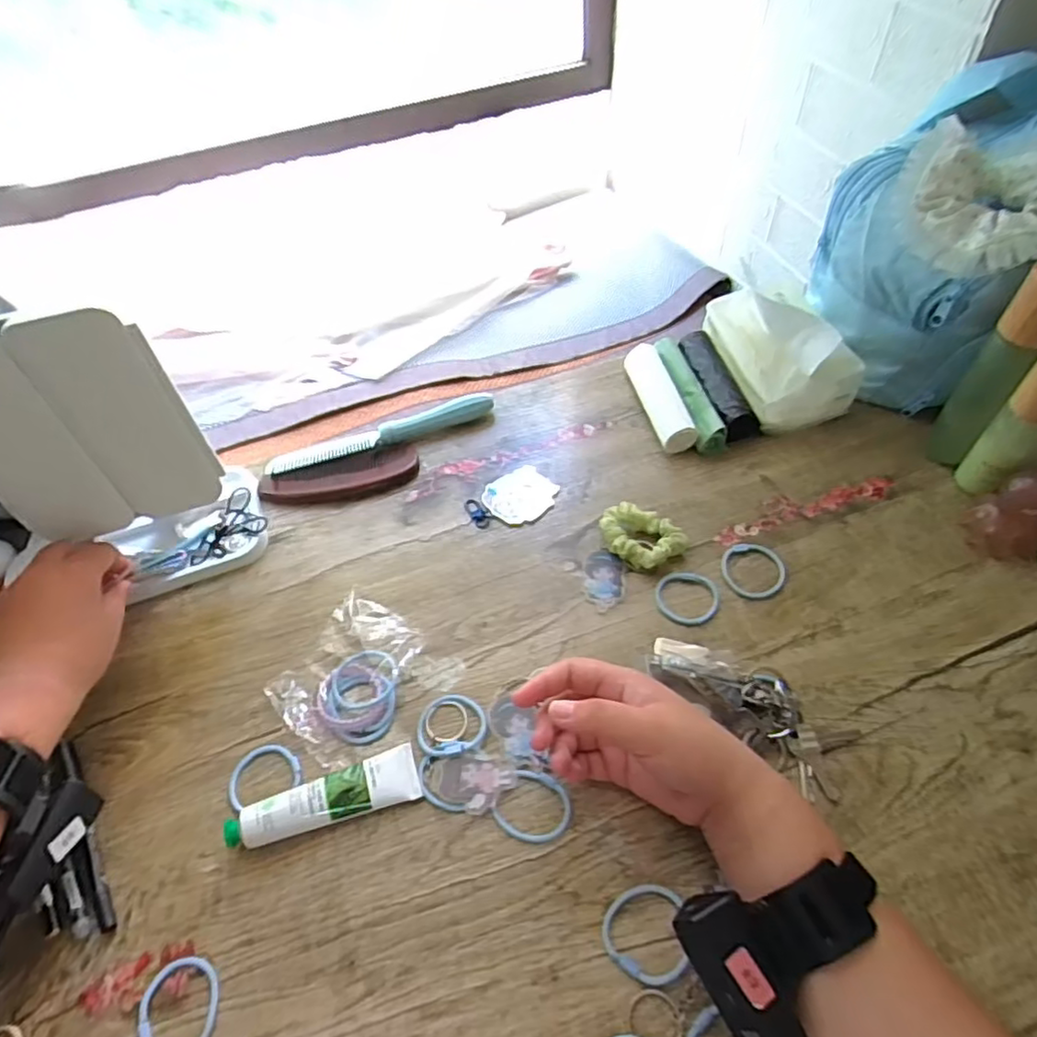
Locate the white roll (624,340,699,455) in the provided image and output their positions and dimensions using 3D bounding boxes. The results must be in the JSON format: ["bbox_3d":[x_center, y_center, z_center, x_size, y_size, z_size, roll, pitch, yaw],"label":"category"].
[{"bbox_3d":[0.133,-0.117,0.617,0.032,0.029,0.128,-12,52,-6],"label":"white roll"}]

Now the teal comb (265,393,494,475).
[{"bbox_3d":[-0.130,-0.081,0.618,0.219,0.022,0.033,-19,53,-11],"label":"teal comb"}]

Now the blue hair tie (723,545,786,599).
[{"bbox_3d":[0.186,0.041,0.506,0.049,0.004,0.050,-2,52,2],"label":"blue hair tie"}]

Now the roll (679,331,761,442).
[{"bbox_3d":[0.187,-0.133,0.620,0.038,0.038,0.138,-13,53,-6],"label":"roll"}]

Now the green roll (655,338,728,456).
[{"bbox_3d":[0.161,-0.122,0.615,0.026,0.038,0.141,-11,52,-5],"label":"green roll"}]

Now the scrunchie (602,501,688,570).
[{"bbox_3d":[0.100,0.016,0.523,0.069,0.020,0.048,17,55,16],"label":"scrunchie"}]

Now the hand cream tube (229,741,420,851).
[{"bbox_3d":[-0.126,0.182,0.414,0.120,0.022,0.034,-17,53,-9],"label":"hand cream tube"}]

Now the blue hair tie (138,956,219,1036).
[{"bbox_3d":[-0.191,0.277,0.360,0.042,0.004,0.050,-13,53,-6],"label":"blue hair tie"}]

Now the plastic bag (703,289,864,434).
[{"bbox_3d":[0.241,-0.159,0.598,0.091,0.091,0.144,-12,52,-6],"label":"plastic bag"}]

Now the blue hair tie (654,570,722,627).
[{"bbox_3d":[0.131,0.061,0.496,0.048,0.005,0.048,-2,52,2],"label":"blue hair tie"}]

